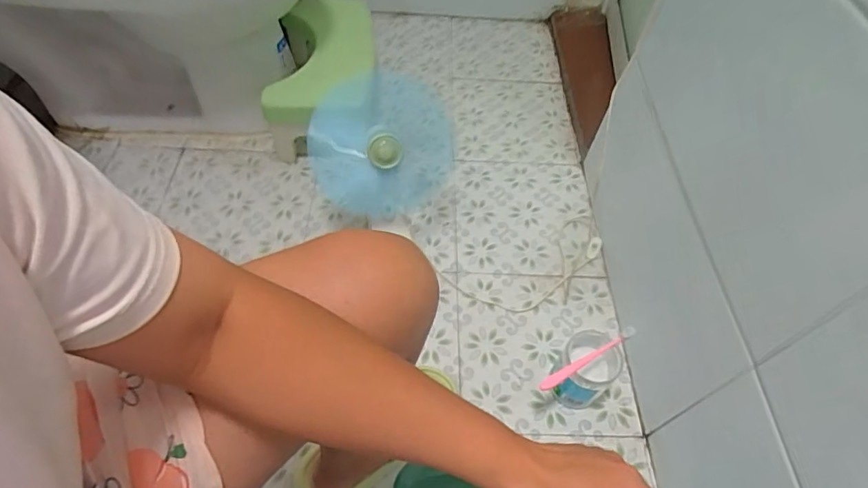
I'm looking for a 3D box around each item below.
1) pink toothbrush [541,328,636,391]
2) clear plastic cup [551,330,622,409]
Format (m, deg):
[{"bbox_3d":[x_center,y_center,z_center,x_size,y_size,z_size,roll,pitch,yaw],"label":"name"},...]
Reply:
[{"bbox_3d":[0.232,0.167,0.747,0.178,0.019,0.015,-25,60,-20],"label":"pink toothbrush"},{"bbox_3d":[0.248,0.197,0.798,0.095,0.121,0.101,17,56,8],"label":"clear plastic cup"}]

